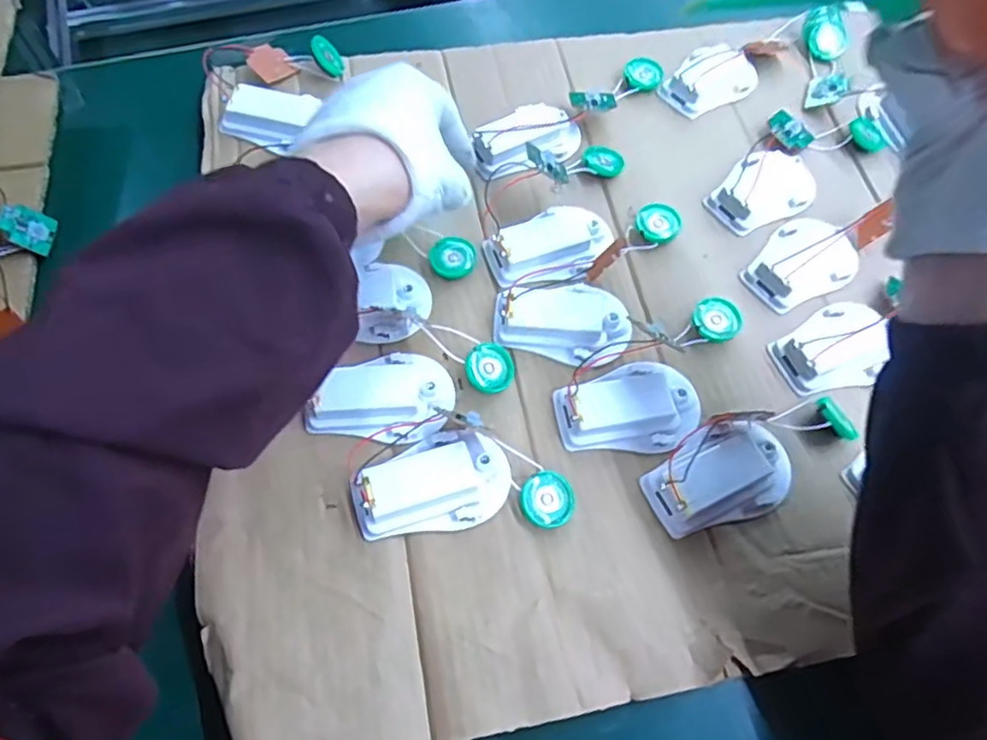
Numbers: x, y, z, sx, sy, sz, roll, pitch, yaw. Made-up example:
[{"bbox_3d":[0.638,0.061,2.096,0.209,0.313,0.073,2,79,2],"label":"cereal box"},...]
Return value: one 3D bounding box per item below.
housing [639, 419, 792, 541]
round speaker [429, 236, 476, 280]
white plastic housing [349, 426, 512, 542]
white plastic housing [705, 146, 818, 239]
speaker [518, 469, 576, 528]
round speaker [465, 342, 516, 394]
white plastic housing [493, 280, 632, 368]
[{"bbox_3d":[0.122,0.057,0.346,0.078,0.015,0.047,-24,67,-12],"label":"housing"},{"bbox_3d":[-0.025,-0.070,0.407,0.027,0.004,0.028,1,87,-16],"label":"round speaker"},{"bbox_3d":[-0.031,0.058,0.336,0.079,0.024,0.052,-18,66,-10],"label":"white plastic housing"},{"bbox_3d":[0.183,-0.123,0.440,0.079,0.015,0.048,-31,69,-15],"label":"white plastic housing"},{"bbox_3d":[0.029,0.068,0.341,0.028,0.011,0.028,1,64,-1],"label":"speaker"},{"bbox_3d":[-0.001,-0.001,0.371,0.029,0.004,0.028,2,84,-20],"label":"round speaker"},{"bbox_3d":[0.040,-0.031,0.385,0.078,0.017,0.051,10,65,3],"label":"white plastic housing"}]

